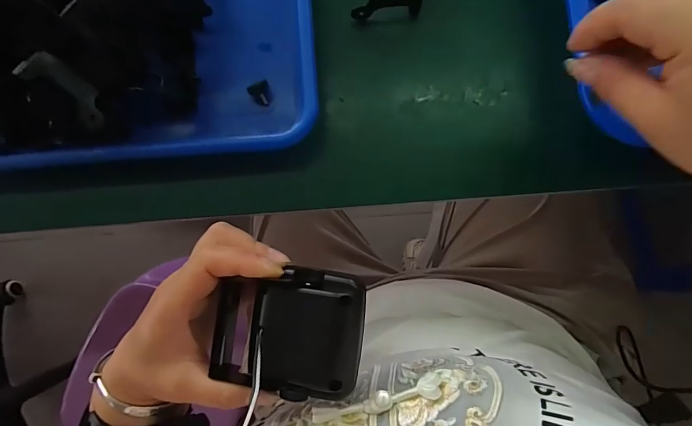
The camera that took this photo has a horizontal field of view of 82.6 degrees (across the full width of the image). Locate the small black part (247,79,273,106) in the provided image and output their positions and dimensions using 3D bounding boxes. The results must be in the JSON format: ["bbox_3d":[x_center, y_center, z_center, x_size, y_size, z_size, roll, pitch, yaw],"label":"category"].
[{"bbox_3d":[-0.064,-0.090,0.300,0.016,0.011,0.014,-23,81,2],"label":"small black part"}]

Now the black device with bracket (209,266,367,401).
[{"bbox_3d":[-0.032,0.067,0.224,0.081,0.027,0.071,9,84,6],"label":"black device with bracket"}]

